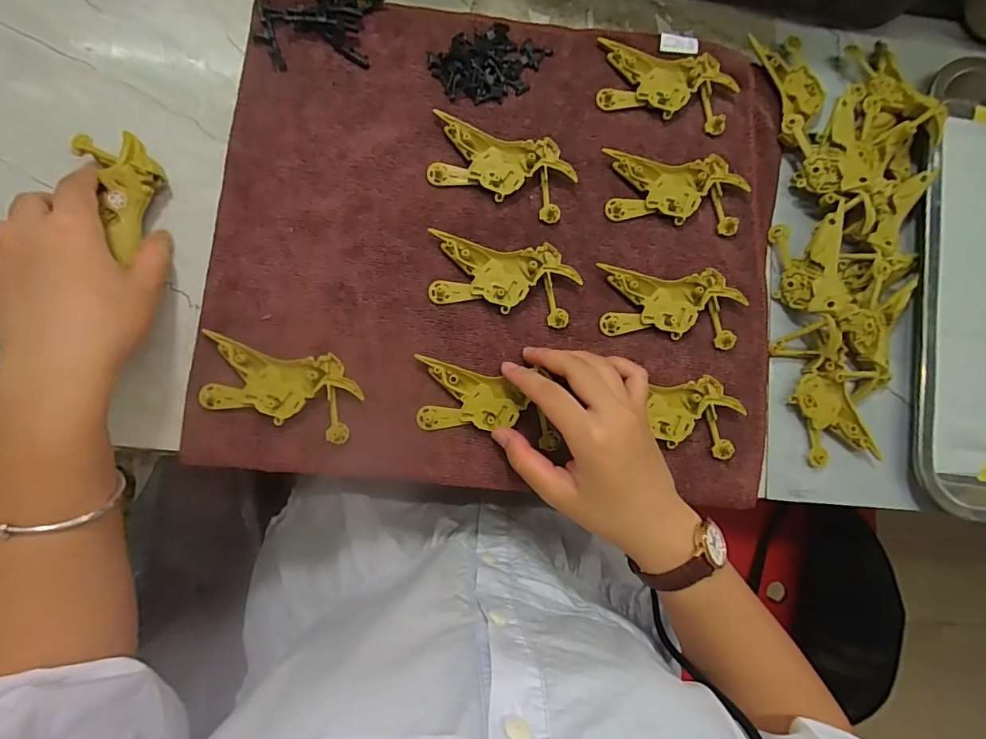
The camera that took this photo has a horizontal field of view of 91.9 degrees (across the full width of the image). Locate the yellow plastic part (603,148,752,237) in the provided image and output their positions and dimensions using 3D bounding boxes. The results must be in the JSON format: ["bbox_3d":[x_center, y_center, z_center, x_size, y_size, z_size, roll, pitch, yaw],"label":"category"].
[{"bbox_3d":[0.132,-0.128,0.344,0.098,0.012,0.050,4,85,-4],"label":"yellow plastic part"}]

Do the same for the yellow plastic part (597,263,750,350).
[{"bbox_3d":[0.124,-0.046,0.337,0.098,0.011,0.049,6,85,-4],"label":"yellow plastic part"}]

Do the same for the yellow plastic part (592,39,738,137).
[{"bbox_3d":[0.128,-0.211,0.354,0.099,0.012,0.049,12,85,-3],"label":"yellow plastic part"}]

